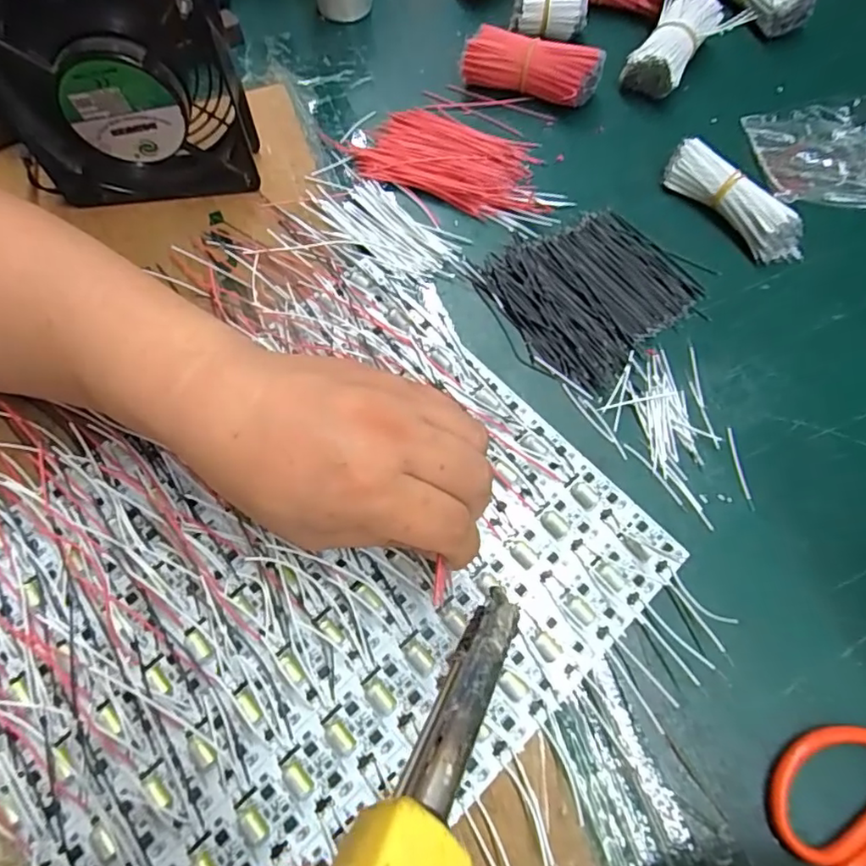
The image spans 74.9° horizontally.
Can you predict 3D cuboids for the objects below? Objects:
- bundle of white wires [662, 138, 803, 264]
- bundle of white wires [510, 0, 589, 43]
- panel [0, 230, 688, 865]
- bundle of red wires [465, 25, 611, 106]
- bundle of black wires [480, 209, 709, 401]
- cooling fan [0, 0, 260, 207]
[{"bbox_3d":[0.189,-0.145,0.356,0.025,0.027,0.096,-39,72,-16],"label":"bundle of white wires"},{"bbox_3d":[0.086,-0.312,0.419,0.055,0.026,0.023,12,67,5],"label":"bundle of white wires"},{"bbox_3d":[-0.074,0.050,0.272,0.289,0.015,0.273,-36,71,-15],"label":"panel"},{"bbox_3d":[0.069,-0.256,0.399,0.093,0.034,0.029,19,68,8],"label":"bundle of red wires"},{"bbox_3d":[0.092,-0.088,0.338,0.112,0.006,0.103,-42,73,-16],"label":"bundle of black wires"},{"bbox_3d":[-0.175,-0.192,0.320,0.124,0.122,0.046,-7,67,-3],"label":"cooling fan"}]

